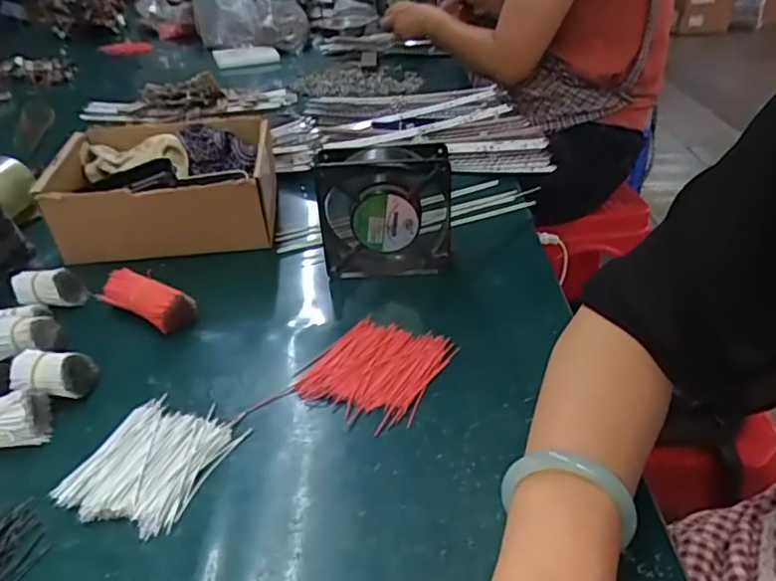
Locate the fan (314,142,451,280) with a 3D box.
[{"bbox_3d":[-0.002,-0.070,0.559,0.122,0.122,0.042,-6,33,-5],"label":"fan"}]

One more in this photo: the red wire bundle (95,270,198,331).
[{"bbox_3d":[-0.213,0.009,0.529,0.087,0.034,0.030,12,36,21],"label":"red wire bundle"}]

